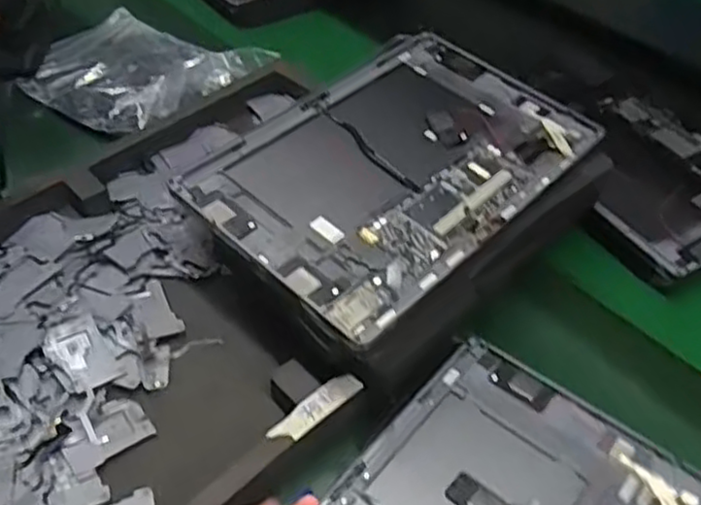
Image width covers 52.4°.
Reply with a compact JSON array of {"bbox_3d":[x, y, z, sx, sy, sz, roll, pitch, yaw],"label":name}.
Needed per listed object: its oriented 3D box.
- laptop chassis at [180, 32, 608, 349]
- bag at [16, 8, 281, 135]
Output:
[{"bbox_3d":[0.034,-0.061,0.476,0.166,0.020,0.255,37,54,26],"label":"laptop chassis"},{"bbox_3d":[-0.196,-0.170,0.662,0.194,0.064,0.160,32,51,22],"label":"bag"}]

